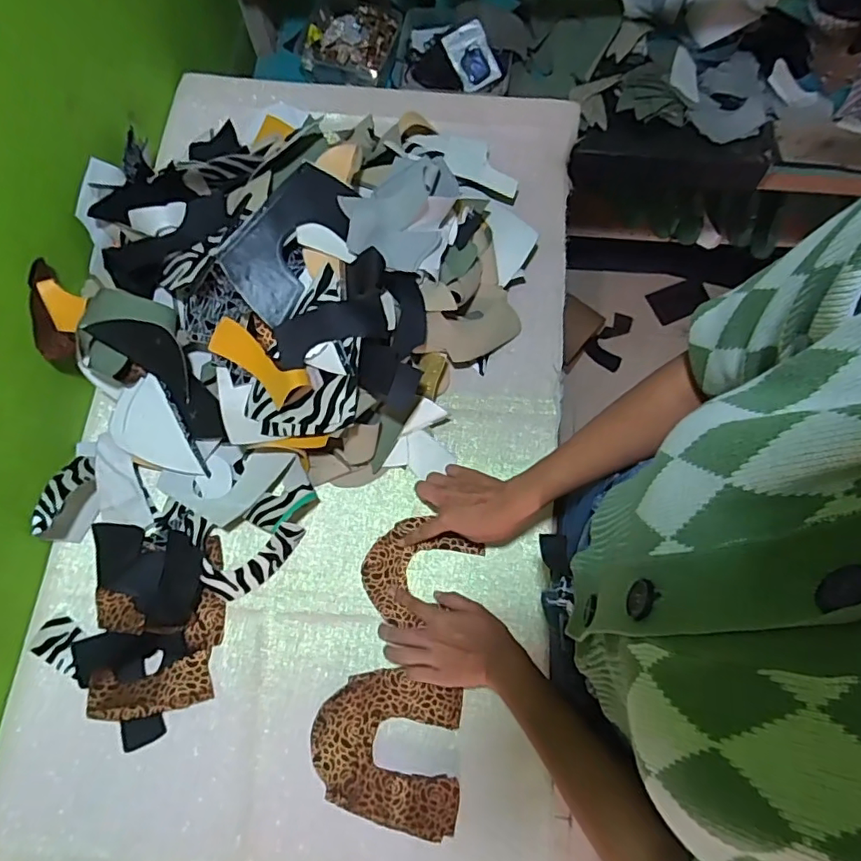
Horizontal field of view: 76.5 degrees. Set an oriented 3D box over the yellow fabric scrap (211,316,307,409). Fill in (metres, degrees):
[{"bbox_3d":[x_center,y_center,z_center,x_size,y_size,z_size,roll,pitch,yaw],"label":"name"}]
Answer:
[{"bbox_3d":[-0.194,-0.075,0.614,0.124,0.057,0.017,35,34,14],"label":"yellow fabric scrap"}]

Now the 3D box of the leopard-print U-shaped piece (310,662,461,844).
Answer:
[{"bbox_3d":[-0.047,0.343,0.590,0.161,0.019,0.143,9,73,3],"label":"leopard-print U-shaped piece"}]

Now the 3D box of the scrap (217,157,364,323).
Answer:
[{"bbox_3d":[-0.151,-0.211,0.601,0.086,0.009,0.174,38,80,-19],"label":"scrap"}]

